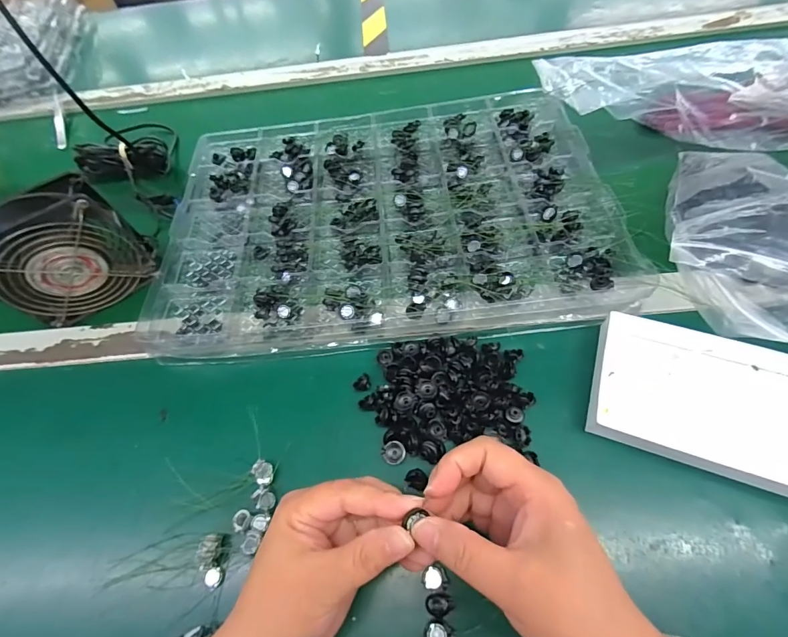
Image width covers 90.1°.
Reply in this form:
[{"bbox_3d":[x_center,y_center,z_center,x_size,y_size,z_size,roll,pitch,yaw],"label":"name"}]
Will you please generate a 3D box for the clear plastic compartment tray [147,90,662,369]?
[{"bbox_3d":[-0.014,-0.117,0.419,0.436,0.035,0.298,-7,60,3],"label":"clear plastic compartment tray"}]

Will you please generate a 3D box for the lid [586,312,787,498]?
[{"bbox_3d":[0.249,0.059,0.297,0.172,0.026,0.111,16,63,15],"label":"lid"}]

